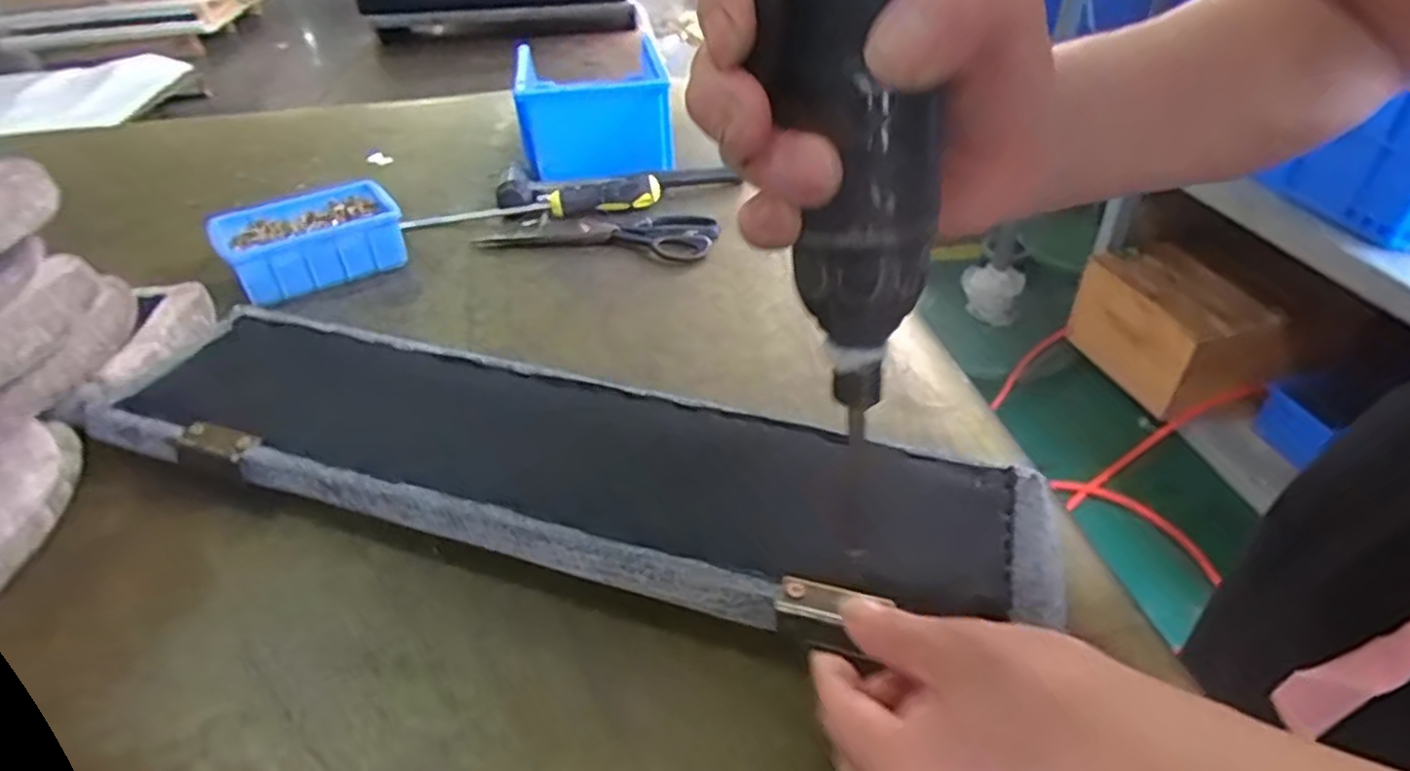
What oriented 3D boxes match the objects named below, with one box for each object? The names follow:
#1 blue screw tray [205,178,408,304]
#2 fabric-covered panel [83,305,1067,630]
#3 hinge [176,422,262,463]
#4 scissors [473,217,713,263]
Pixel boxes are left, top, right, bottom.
[{"bbox_3d":[-0.335,-0.126,0.632,0.140,0.052,0.091,-28,45,-28],"label":"blue screw tray"},{"bbox_3d":[-0.088,0.041,0.422,0.525,0.027,0.125,11,39,15],"label":"fabric-covered panel"},{"bbox_3d":[-0.280,0.030,0.422,0.051,0.007,0.019,11,40,15],"label":"hinge"},{"bbox_3d":[-0.095,-0.140,0.684,0.207,0.010,0.074,4,38,7],"label":"scissors"}]

